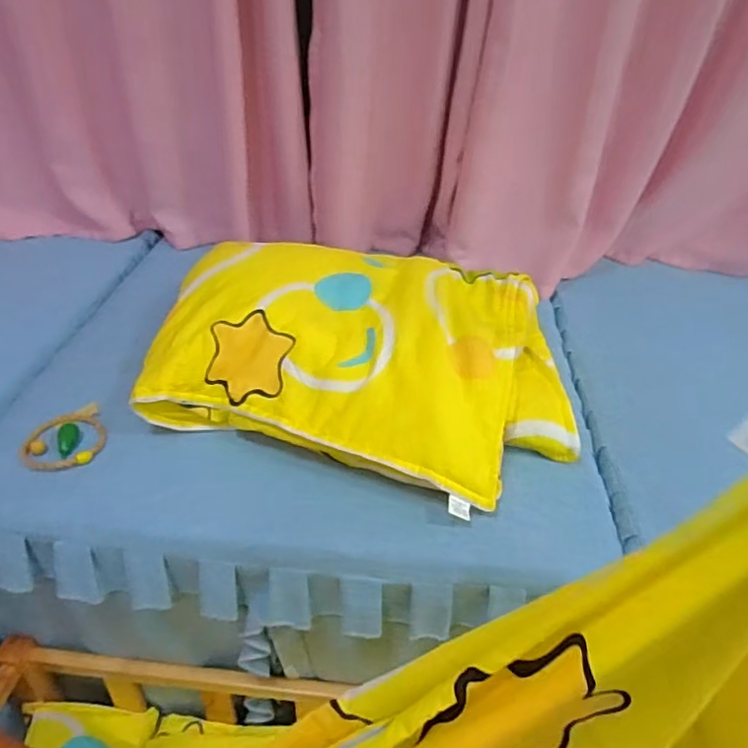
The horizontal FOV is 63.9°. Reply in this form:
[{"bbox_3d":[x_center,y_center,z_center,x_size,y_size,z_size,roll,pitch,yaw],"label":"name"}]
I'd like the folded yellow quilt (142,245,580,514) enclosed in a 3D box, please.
[{"bbox_3d":[0.014,-0.045,1.072,0.691,0.185,0.511,12,37,12],"label":"folded yellow quilt"}]

